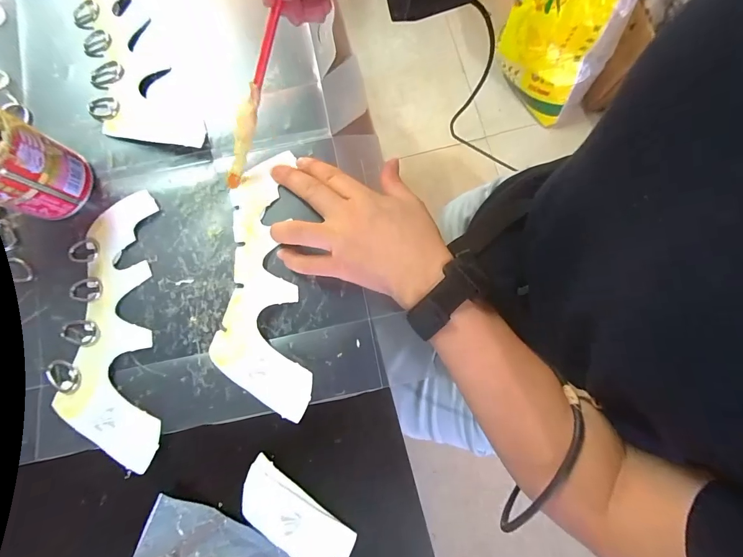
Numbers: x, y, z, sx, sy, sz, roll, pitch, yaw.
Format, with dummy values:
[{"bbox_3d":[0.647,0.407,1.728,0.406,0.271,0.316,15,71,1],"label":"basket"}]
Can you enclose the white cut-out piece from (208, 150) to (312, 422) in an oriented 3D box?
[{"bbox_3d":[-0.094,0.002,0.294,0.071,0.010,0.211,-7,77,-2],"label":"white cut-out piece"}]

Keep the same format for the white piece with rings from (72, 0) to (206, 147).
[{"bbox_3d":[-0.224,-0.198,0.326,0.080,0.011,0.206,-24,81,-5],"label":"white piece with rings"}]

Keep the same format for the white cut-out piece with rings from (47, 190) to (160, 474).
[{"bbox_3d":[-0.214,0.038,0.289,0.080,0.009,0.209,-6,80,-2],"label":"white cut-out piece with rings"}]

